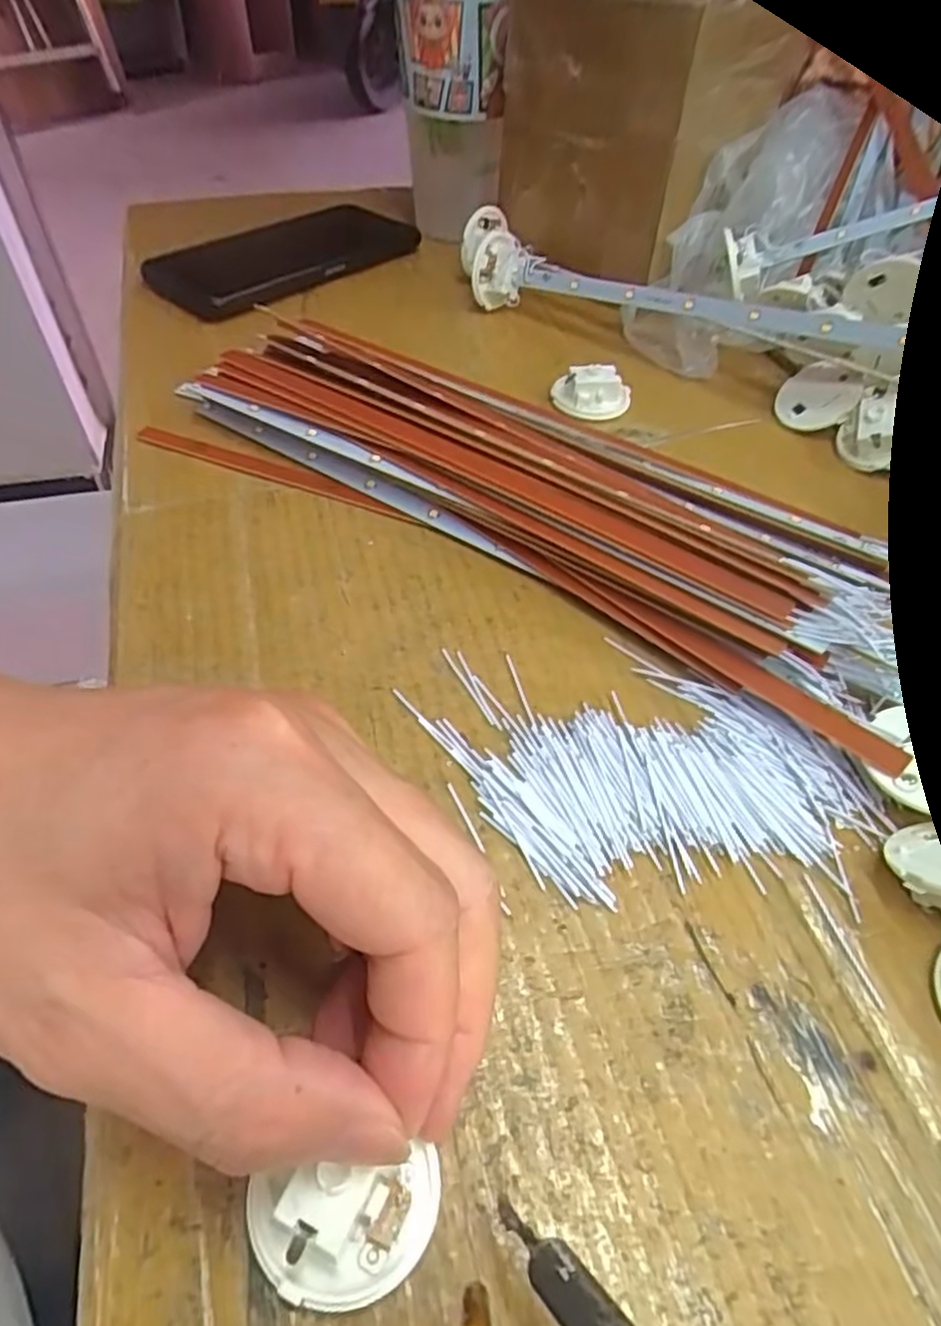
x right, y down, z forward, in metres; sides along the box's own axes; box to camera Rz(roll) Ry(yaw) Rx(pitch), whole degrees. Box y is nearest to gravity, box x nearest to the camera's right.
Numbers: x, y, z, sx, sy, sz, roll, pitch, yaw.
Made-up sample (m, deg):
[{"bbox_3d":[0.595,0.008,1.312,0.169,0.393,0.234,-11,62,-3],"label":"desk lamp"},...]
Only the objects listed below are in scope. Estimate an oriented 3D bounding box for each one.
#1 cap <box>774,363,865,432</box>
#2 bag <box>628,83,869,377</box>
[{"bbox_3d":[0.165,-0.127,0.353,0.034,0.007,0.037,-14,65,34],"label":"cap"},{"bbox_3d":[0.145,-0.224,0.397,0.073,0.055,0.160,33,96,25],"label":"bag"}]

